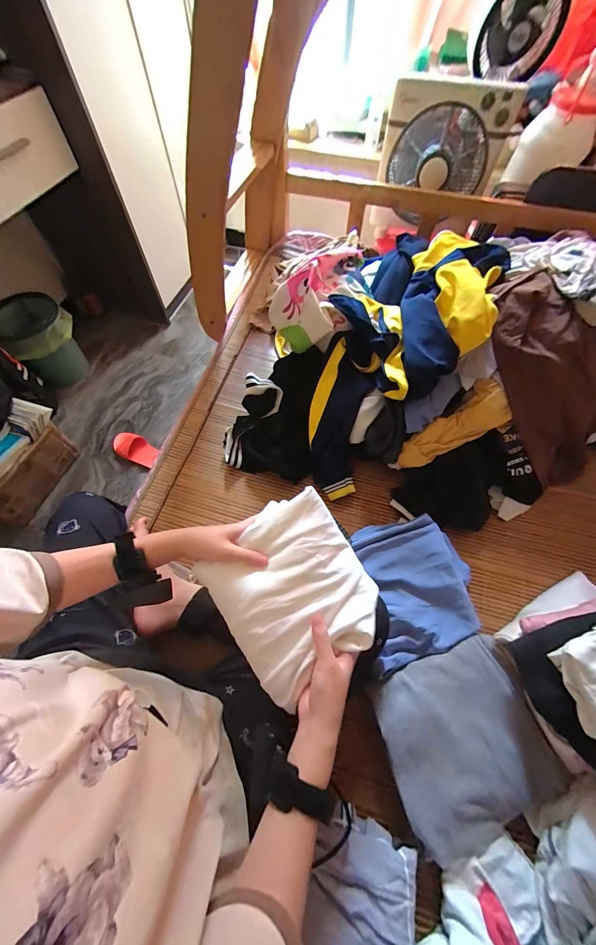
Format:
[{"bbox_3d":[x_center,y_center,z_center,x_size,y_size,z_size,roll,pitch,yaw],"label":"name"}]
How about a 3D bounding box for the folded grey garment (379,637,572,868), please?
[{"bbox_3d":[0.262,0.418,0.487,0.243,0.039,0.226,-17,64,-9],"label":"folded grey garment"}]

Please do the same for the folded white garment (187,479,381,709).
[{"bbox_3d":[-0.004,0.155,0.420,0.194,0.056,0.206,-32,68,-16],"label":"folded white garment"}]

